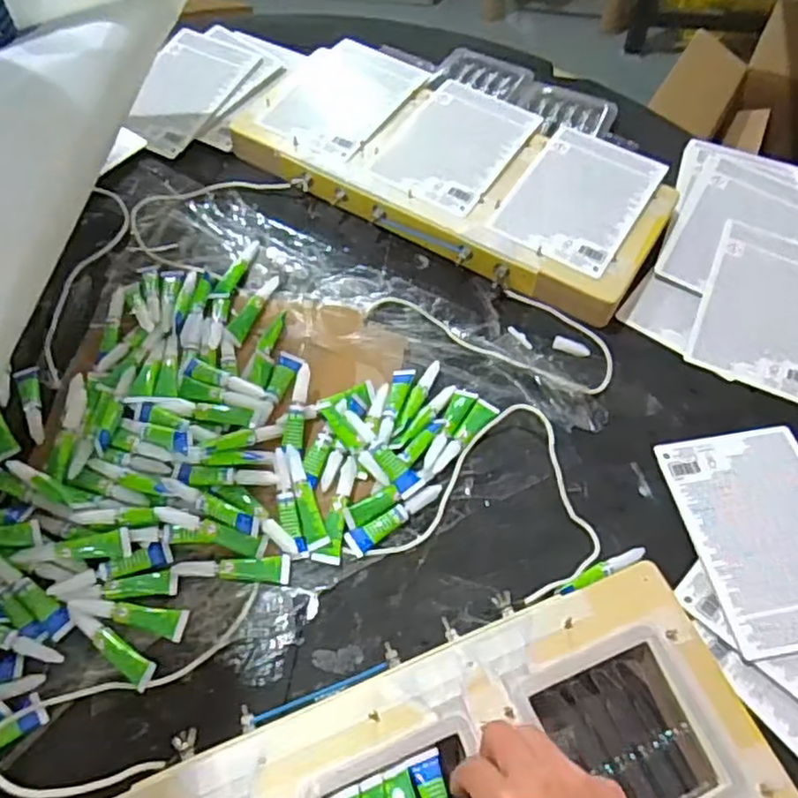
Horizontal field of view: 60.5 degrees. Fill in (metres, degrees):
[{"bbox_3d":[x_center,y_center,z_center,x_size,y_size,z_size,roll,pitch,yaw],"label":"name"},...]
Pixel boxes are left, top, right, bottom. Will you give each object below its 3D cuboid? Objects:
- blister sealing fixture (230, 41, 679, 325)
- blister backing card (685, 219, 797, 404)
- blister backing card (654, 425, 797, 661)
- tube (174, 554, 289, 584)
[{"bbox_3d":[0.054,-0.234,0.690,0.418,0.045,0.197,28,62,15],"label":"blister sealing fixture"},{"bbox_3d":[0.338,-0.085,0.623,0.114,0.007,0.174,22,67,10],"label":"blister backing card"},{"bbox_3d":[0.278,0.100,0.513,0.114,0.006,0.167,-8,56,-3],"label":"blister backing card"},{"bbox_3d":[-0.119,0.122,0.490,0.080,0.007,0.018,0,59,-1],"label":"tube"}]

